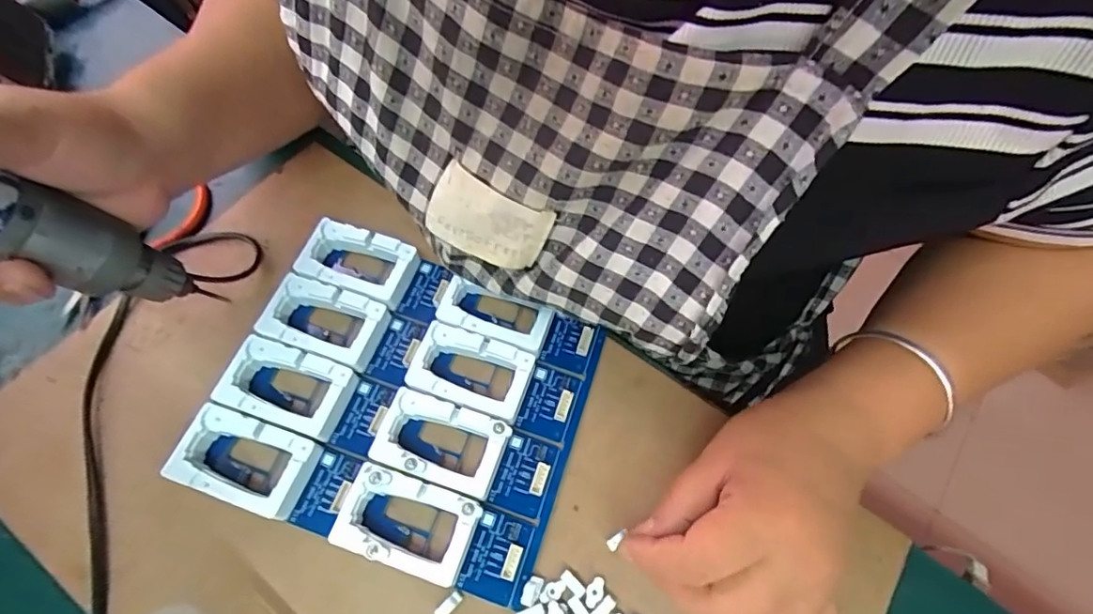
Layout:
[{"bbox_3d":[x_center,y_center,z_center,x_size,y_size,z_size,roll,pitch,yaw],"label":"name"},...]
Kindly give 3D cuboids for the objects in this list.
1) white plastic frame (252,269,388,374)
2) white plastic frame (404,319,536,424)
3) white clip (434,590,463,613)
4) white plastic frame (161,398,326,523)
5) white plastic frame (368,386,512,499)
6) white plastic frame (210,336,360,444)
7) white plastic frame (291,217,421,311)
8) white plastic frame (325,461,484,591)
[{"bbox_3d":[-0.126,0.009,0.304,0.061,0.017,0.040,19,65,6],"label":"white plastic frame"},{"bbox_3d":[-0.041,0.037,0.295,0.063,0.016,0.040,19,65,6],"label":"white plastic frame"},{"bbox_3d":[-0.047,0.142,0.252,0.006,0.004,0.014,43,70,16],"label":"white clip"},{"bbox_3d":[-0.152,0.078,0.271,0.062,0.019,0.040,19,65,6],"label":"white plastic frame"},{"bbox_3d":[-0.055,0.071,0.278,0.063,0.018,0.039,19,65,6],"label":"white plastic frame"},{"bbox_3d":[-0.138,0.044,0.287,0.065,0.018,0.039,18,65,6],"label":"white plastic frame"},{"bbox_3d":[-0.113,-0.026,0.321,0.061,0.019,0.040,18,65,6],"label":"white plastic frame"},{"bbox_3d":[-0.068,0.106,0.261,0.063,0.019,0.039,18,65,6],"label":"white plastic frame"}]

